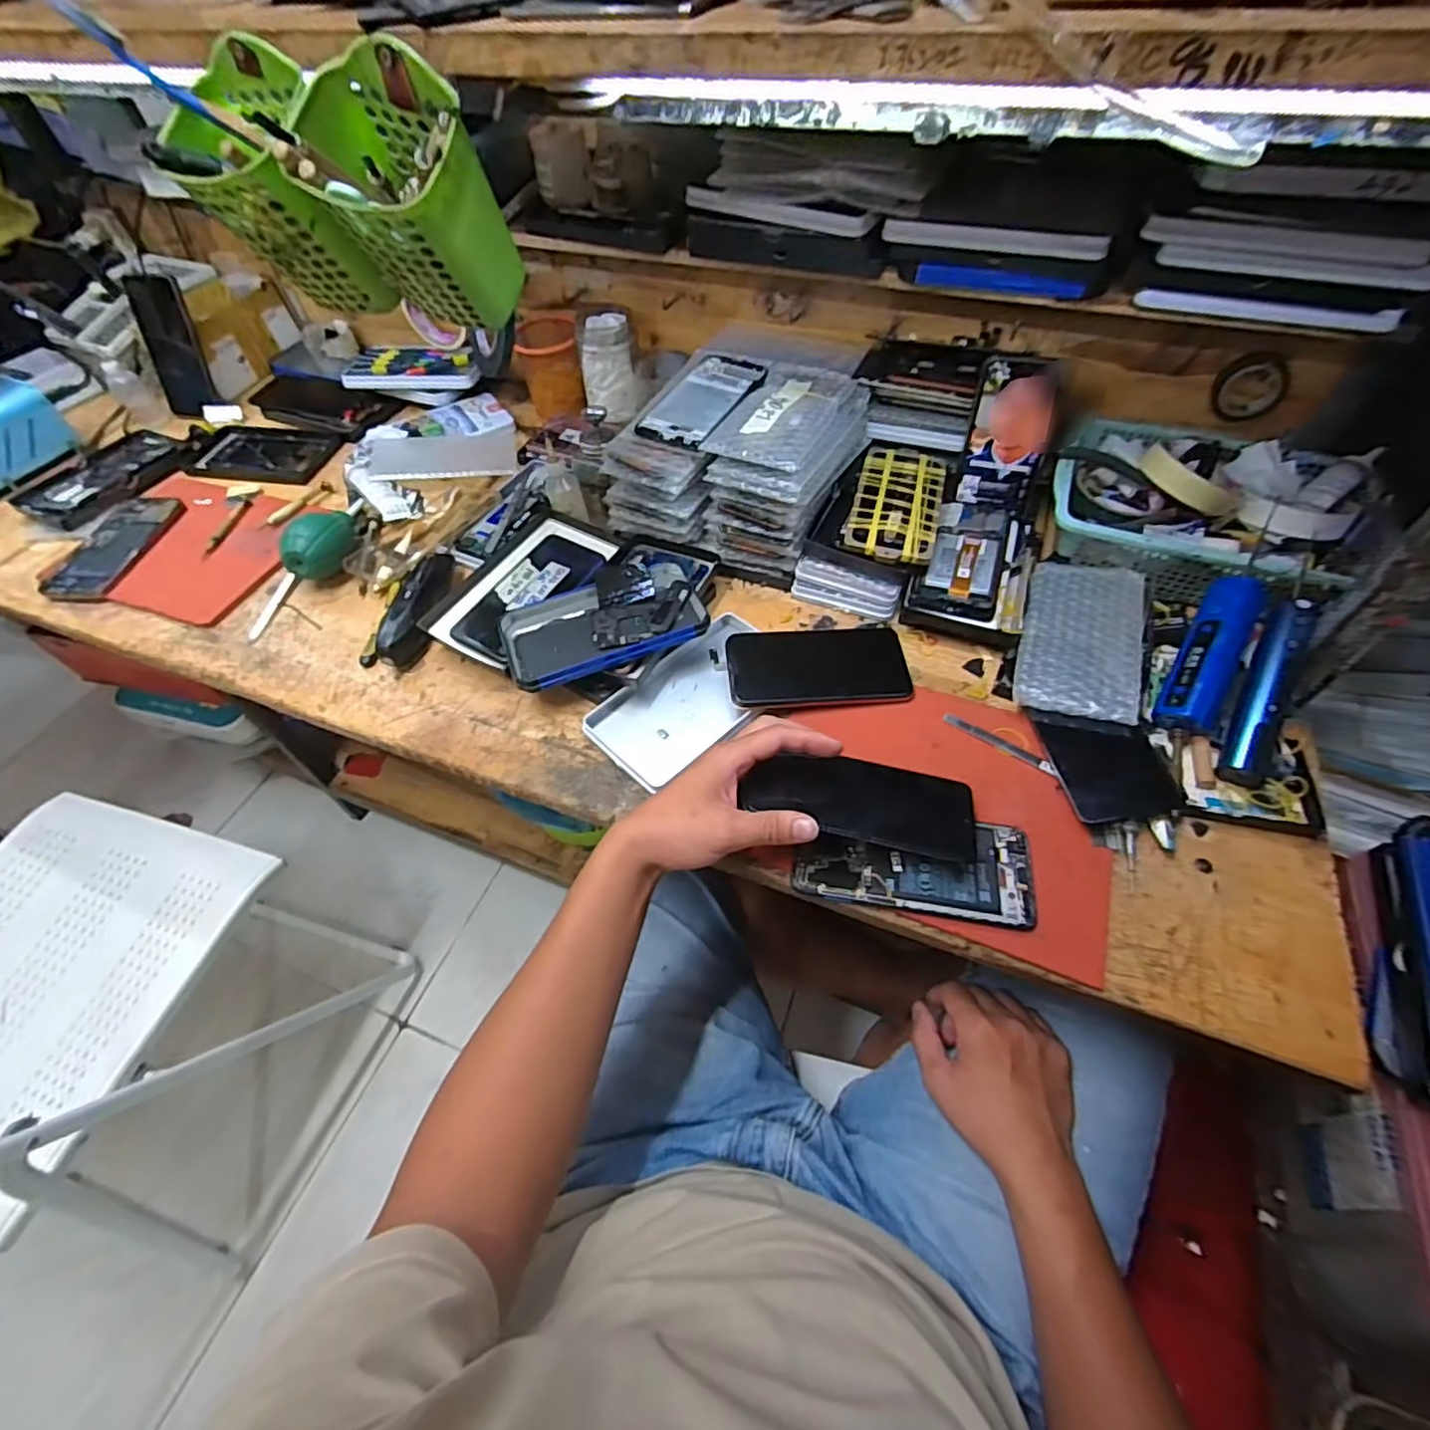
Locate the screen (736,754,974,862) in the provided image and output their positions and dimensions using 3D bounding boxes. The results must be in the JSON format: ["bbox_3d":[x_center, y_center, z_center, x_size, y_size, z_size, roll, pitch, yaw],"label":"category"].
[{"bbox_3d":[0.103,0.057,0.456,0.158,0.008,0.066,13,50,6],"label":"screen"}]

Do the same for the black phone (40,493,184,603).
[{"bbox_3d":[-0.674,-0.193,0.719,0.094,0.007,0.170,3,54,6],"label":"black phone"}]

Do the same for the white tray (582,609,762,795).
[{"bbox_3d":[-0.021,-0.019,0.566,0.182,0.016,0.099,-40,61,-23],"label":"white tray"}]

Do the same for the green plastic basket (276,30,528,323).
[{"bbox_3d":[-0.197,-0.338,0.426,0.109,0.132,0.087,16,88,5],"label":"green plastic basket"}]

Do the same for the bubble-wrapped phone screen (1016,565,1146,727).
[{"bbox_3d":[0.317,-0.071,0.555,0.091,0.018,0.180,17,57,15],"label":"bubble-wrapped phone screen"}]

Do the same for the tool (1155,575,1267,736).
[{"bbox_3d":[0.401,-0.049,0.513,0.044,0.031,0.133,24,86,19],"label":"tool"}]

